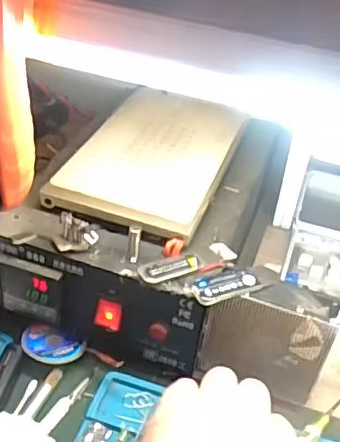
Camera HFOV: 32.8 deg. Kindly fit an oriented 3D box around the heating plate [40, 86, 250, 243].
[{"bbox_3d":[-0.013,-0.050,0.456,0.110,0.025,0.180,16,40,13],"label":"heating plate"}]

